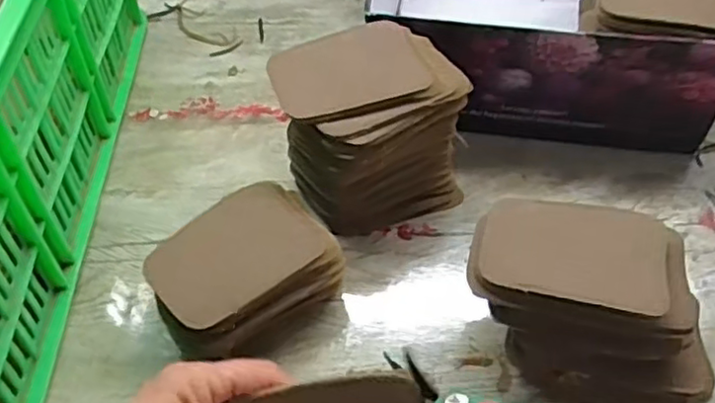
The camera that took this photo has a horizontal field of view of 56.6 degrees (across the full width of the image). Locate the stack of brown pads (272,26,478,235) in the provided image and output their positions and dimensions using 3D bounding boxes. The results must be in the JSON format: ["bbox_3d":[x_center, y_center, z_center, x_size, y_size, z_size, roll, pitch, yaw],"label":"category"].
[{"bbox_3d":[0.012,-0.057,0.545,0.137,0.123,0.109,-21,51,-16],"label":"stack of brown pads"}]

